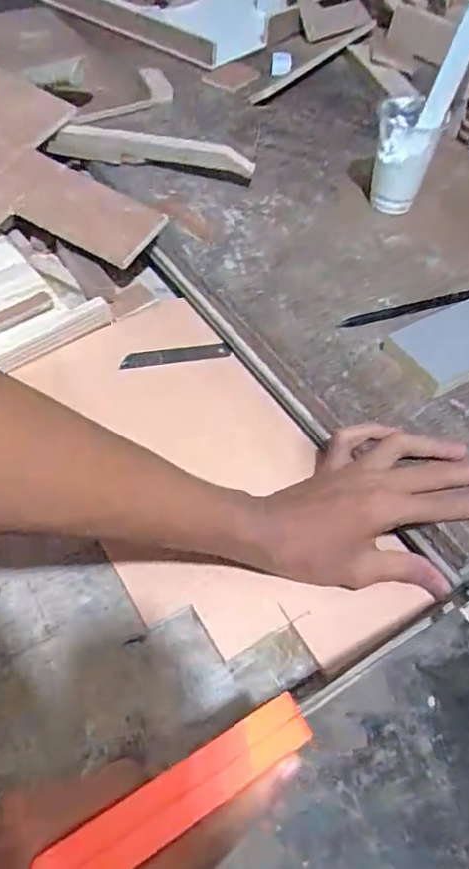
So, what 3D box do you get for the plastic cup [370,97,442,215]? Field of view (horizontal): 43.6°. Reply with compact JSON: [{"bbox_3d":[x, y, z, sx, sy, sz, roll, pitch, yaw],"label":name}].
[{"bbox_3d":[0.168,-0.281,0.594,0.057,0.095,0.058,14,53,8],"label":"plastic cup"}]

